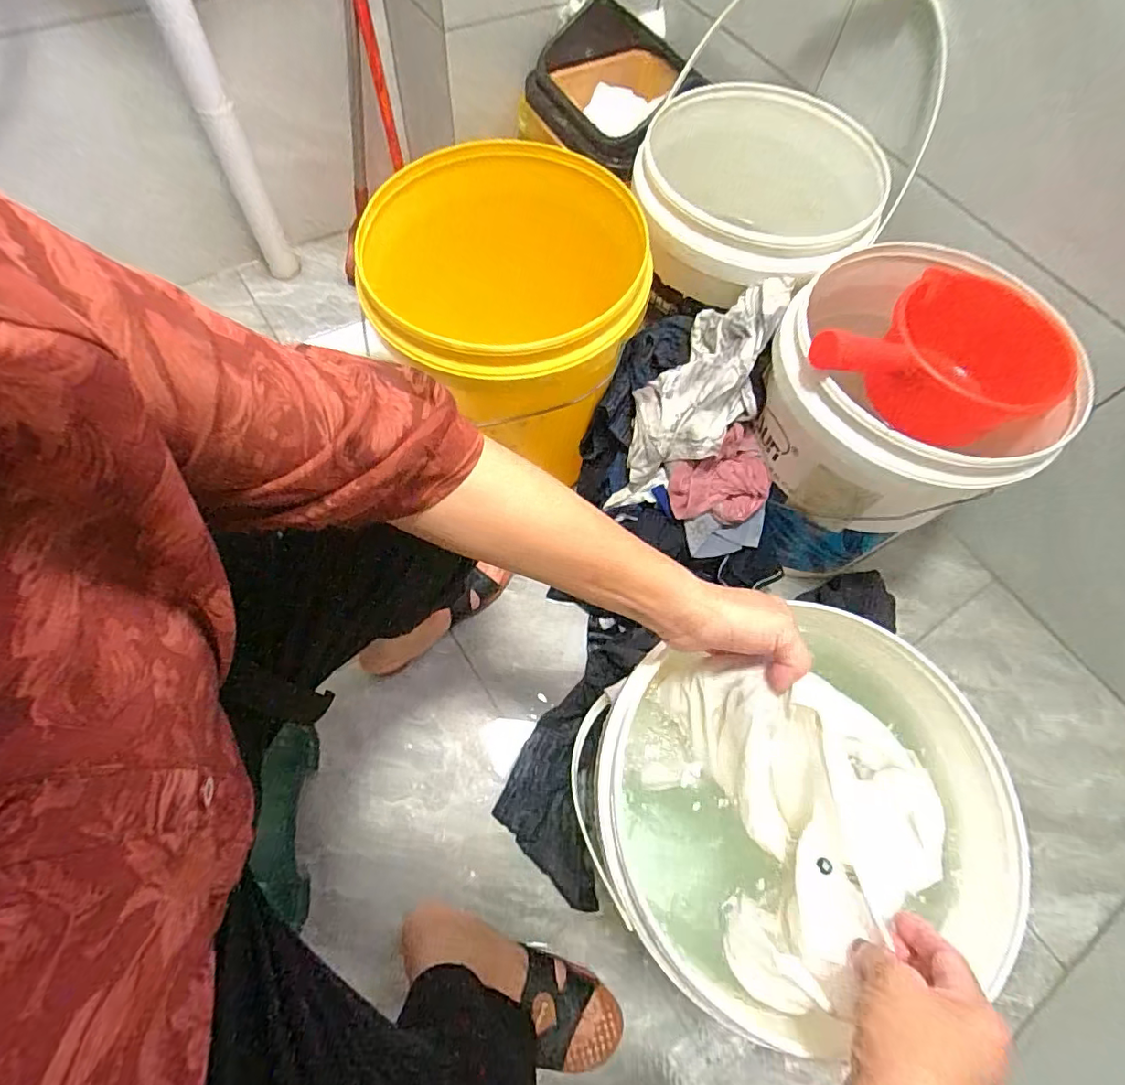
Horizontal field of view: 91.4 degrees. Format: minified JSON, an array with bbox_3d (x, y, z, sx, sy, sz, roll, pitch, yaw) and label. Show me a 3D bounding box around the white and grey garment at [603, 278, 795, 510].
[{"bbox_3d":[0.156,-0.179,0.637,0.124,0.061,0.283,37,101,14],"label":"white and grey garment"}]

